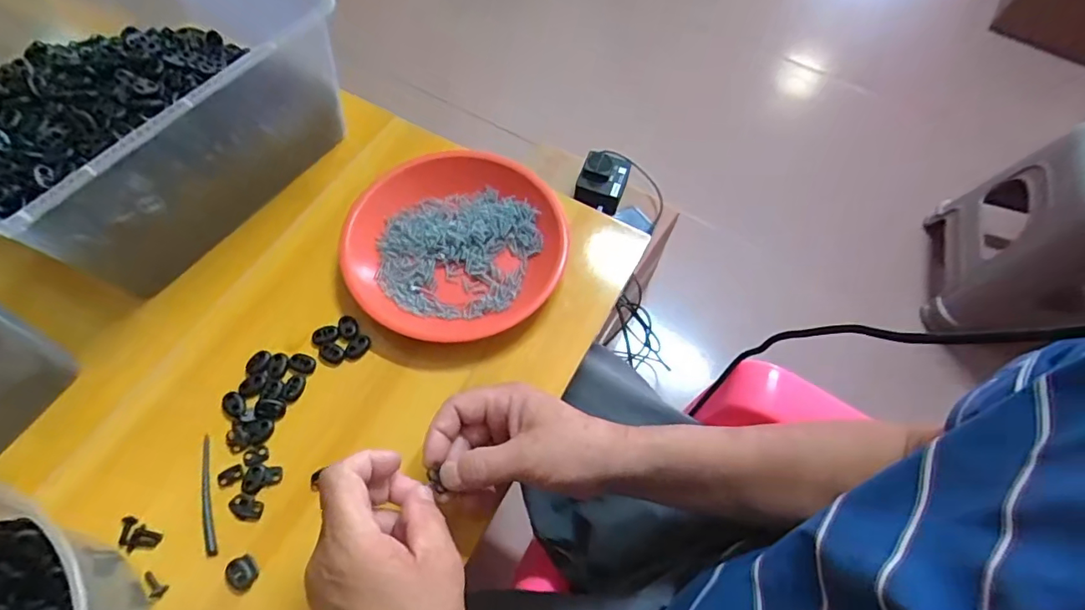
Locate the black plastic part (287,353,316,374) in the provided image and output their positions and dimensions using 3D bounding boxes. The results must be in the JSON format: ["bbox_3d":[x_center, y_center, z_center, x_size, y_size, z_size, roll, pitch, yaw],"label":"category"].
[{"bbox_3d":[-0.197,0.048,0.436,0.021,0.004,0.015,14,63,5],"label":"black plastic part"}]

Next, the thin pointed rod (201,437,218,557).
[{"bbox_3d":[-0.249,0.140,0.394,0.009,0.006,0.089,-17,65,-10],"label":"thin pointed rod"}]

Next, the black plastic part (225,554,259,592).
[{"bbox_3d":[-0.208,0.186,0.368,0.022,0.004,0.019,40,69,17],"label":"black plastic part"}]

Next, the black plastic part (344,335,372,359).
[{"bbox_3d":[-0.155,0.035,0.445,0.014,0.004,0.024,30,66,13],"label":"black plastic part"}]

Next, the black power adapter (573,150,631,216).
[{"bbox_3d":[0.095,-0.192,0.829,0.076,0.045,0.084,18,64,7],"label":"black power adapter"}]

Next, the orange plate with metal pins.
[{"bbox_3d":[-0.075,-0.055,0.476,0.182,0.034,0.182,1,63,-1],"label":"orange plate with metal pins"}]

